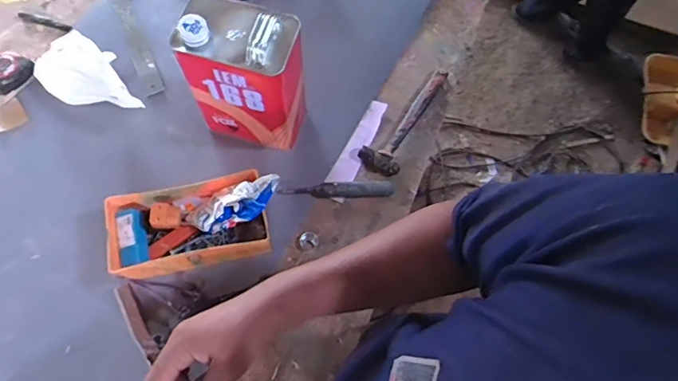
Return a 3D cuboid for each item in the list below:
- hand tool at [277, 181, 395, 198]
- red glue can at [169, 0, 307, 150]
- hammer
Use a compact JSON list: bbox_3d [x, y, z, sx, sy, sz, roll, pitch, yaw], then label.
[{"bbox_3d":[-0.003,0.000,0.838,0.196,0.031,0.029,-2,68,-2],"label":"hand tool"},{"bbox_3d":[-0.145,-0.178,0.774,0.159,0.252,0.112,13,68,3],"label":"red glue can"},{"bbox_3d":[0.136,-0.133,0.892,0.072,0.028,0.252,36,72,12],"label":"hammer"}]

